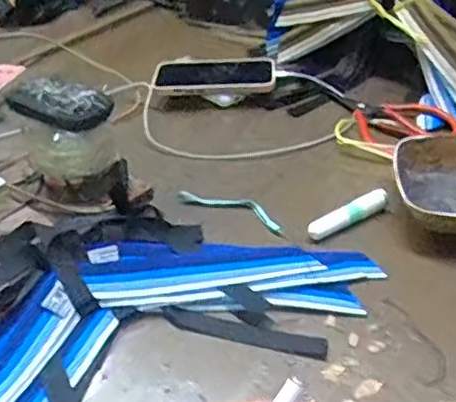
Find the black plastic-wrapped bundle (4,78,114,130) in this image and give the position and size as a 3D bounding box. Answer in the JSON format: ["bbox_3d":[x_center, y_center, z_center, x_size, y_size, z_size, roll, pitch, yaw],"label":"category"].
[{"bbox_3d":[-0.153,-0.083,0.552,0.096,0.023,0.052,14,40,25],"label":"black plastic-wrapped bundle"}]

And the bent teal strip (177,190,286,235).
[{"bbox_3d":[0.004,0.006,0.602,0.119,0.010,0.024,18,42,29],"label":"bent teal strip"}]

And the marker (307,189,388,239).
[{"bbox_3d":[0.109,0.013,0.565,0.083,0.016,0.018,-23,39,-23],"label":"marker"}]

